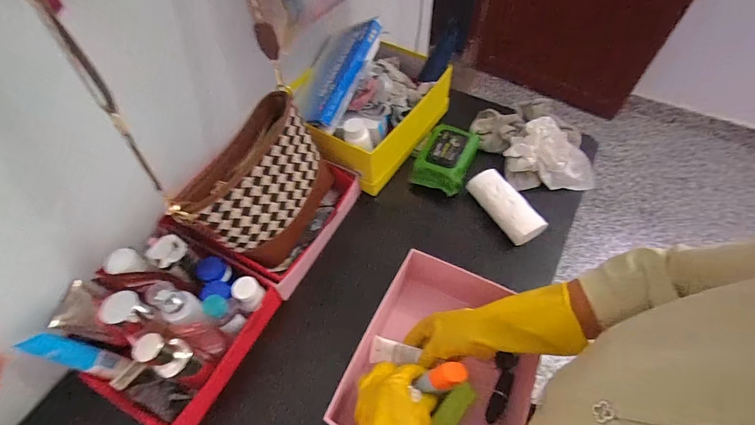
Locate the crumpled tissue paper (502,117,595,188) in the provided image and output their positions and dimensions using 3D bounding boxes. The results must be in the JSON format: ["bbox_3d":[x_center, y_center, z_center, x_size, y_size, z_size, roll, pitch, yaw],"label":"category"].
[{"bbox_3d":[0.343,-0.119,0.724,0.161,0.075,0.125,1,56,2],"label":"crumpled tissue paper"}]

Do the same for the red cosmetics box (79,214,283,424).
[{"bbox_3d":[-0.284,0.149,0.505,0.164,0.171,0.233,24,59,17],"label":"red cosmetics box"}]

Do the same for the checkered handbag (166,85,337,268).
[{"bbox_3d":[-0.178,-0.054,0.546,0.070,0.153,0.232,14,63,37],"label":"checkered handbag"}]

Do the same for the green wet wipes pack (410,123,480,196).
[{"bbox_3d":[0.139,-0.111,0.733,0.109,0.066,0.152,21,59,15],"label":"green wet wipes pack"}]

